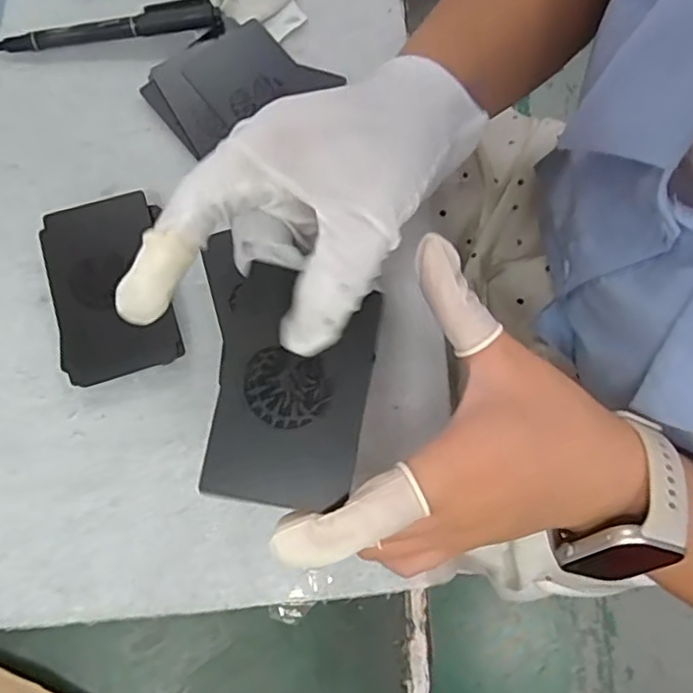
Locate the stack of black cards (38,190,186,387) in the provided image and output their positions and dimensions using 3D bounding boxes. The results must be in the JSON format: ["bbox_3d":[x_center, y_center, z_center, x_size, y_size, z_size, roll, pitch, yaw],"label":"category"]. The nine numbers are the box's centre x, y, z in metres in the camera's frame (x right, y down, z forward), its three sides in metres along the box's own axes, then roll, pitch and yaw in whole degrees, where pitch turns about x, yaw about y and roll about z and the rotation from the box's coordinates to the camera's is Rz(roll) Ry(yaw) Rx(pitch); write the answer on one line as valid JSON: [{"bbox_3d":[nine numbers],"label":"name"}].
[{"bbox_3d":[-0.121,-0.030,0.321,0.057,0.015,0.091,-15,78,-3],"label":"stack of black cards"}]

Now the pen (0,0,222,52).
[{"bbox_3d":[-0.138,-0.181,0.356,0.129,0.012,0.016,-11,78,-2],"label":"pen"}]

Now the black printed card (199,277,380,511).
[{"bbox_3d":[-0.019,0.017,0.227,0.052,0.004,0.078,11,82,-8],"label":"black printed card"}]

